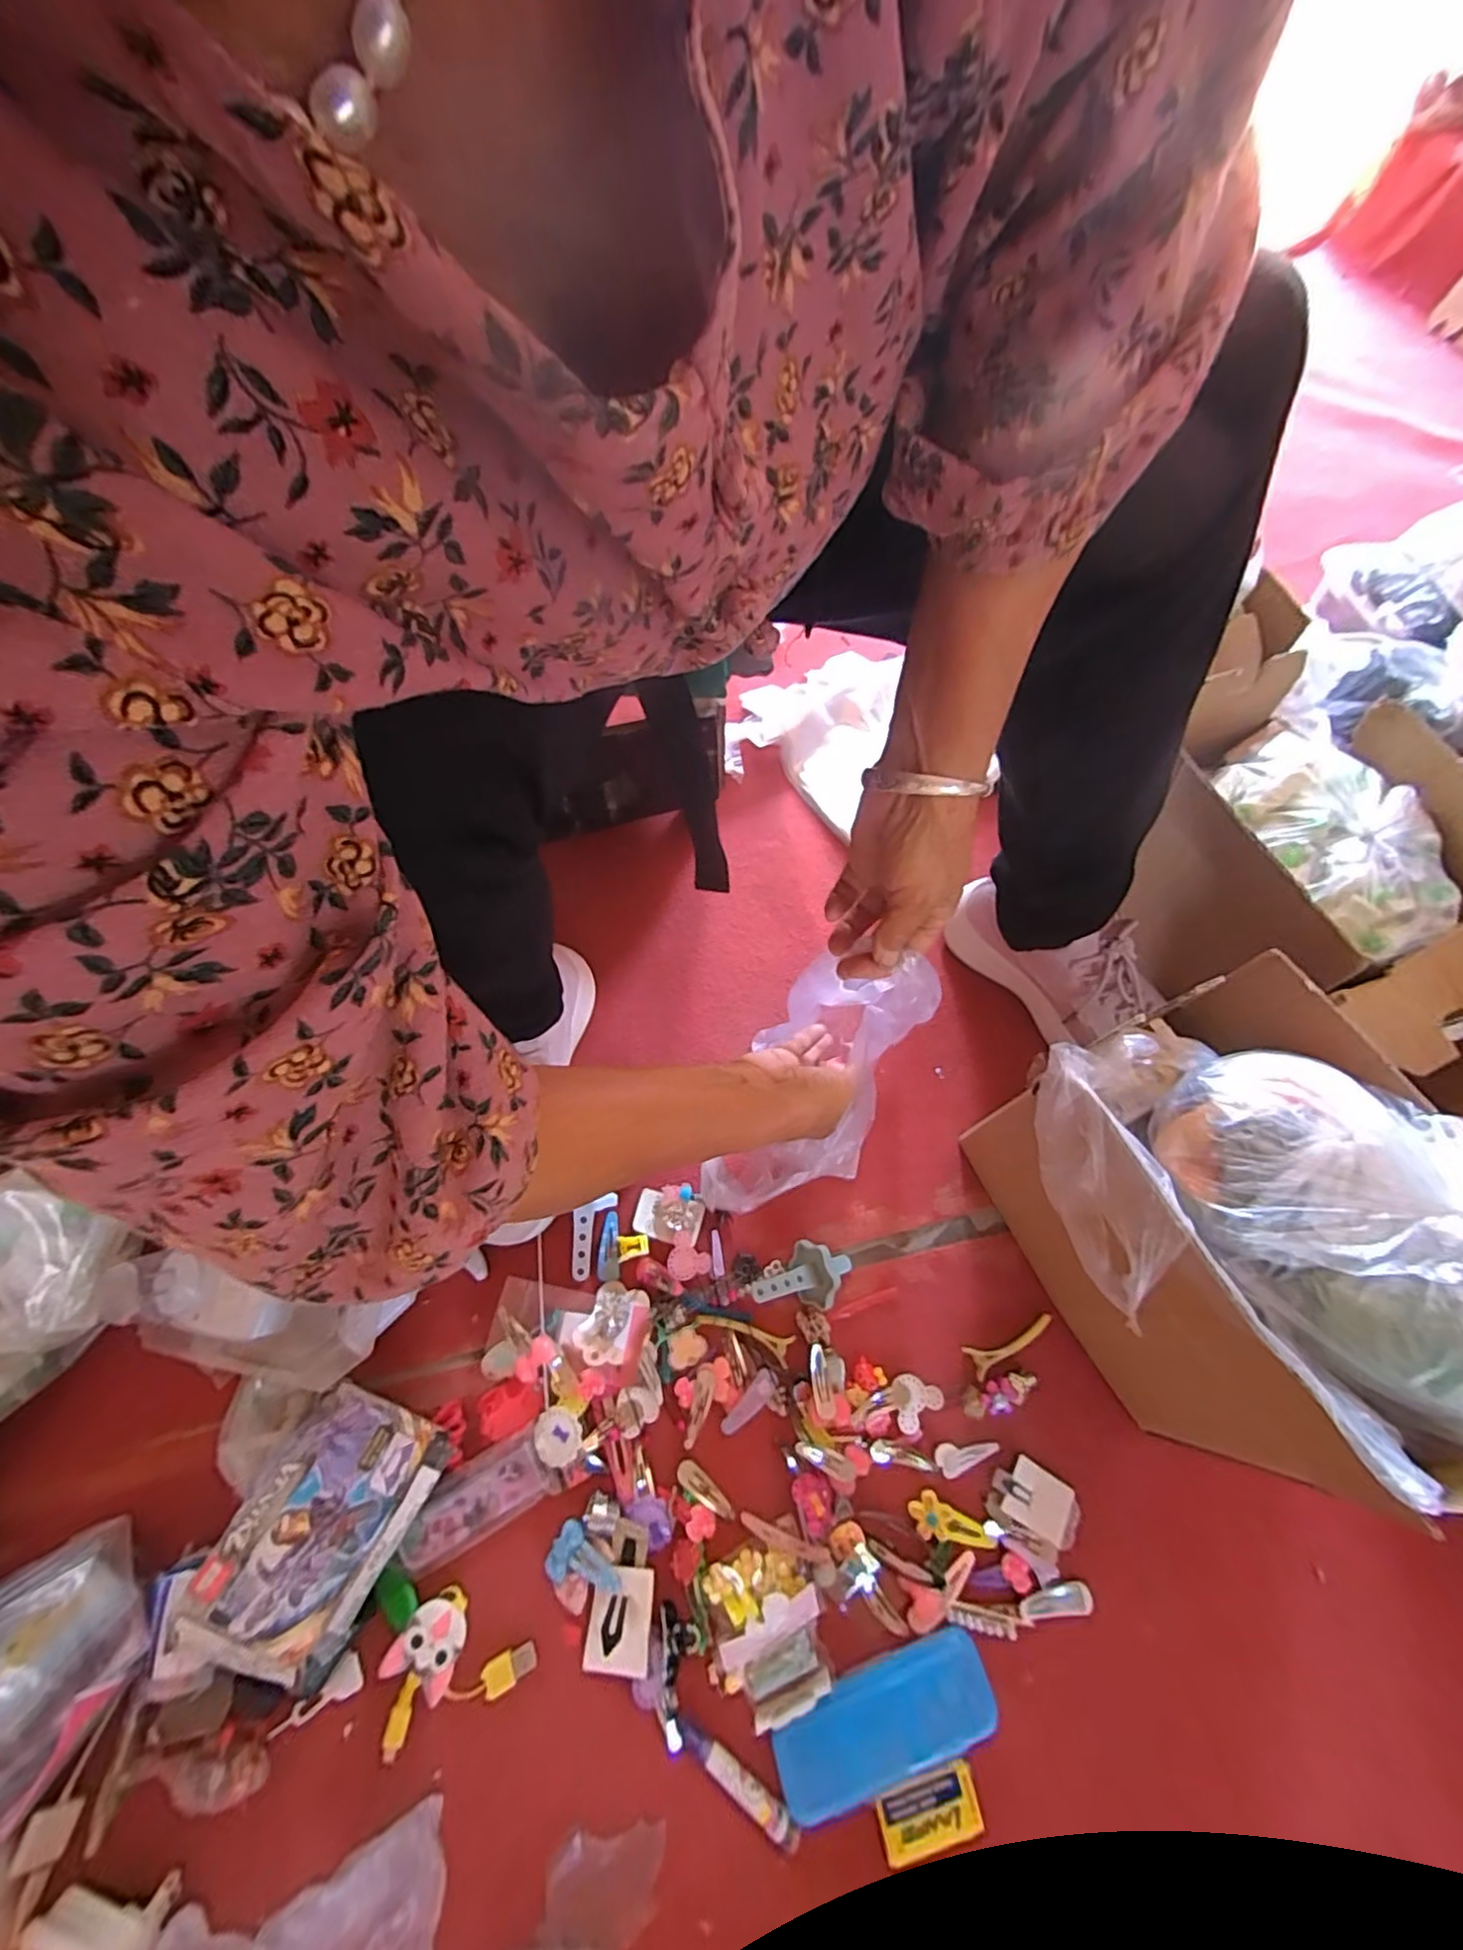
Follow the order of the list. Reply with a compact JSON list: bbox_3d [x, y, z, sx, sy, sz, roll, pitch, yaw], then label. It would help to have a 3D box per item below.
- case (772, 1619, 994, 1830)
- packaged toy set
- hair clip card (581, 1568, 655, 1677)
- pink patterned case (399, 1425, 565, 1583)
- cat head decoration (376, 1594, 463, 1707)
[{"bbox_3d":[0.093,0.452,0.382,0.133,0.012,0.048,-15,64,-10],"label":"case"},{"bbox_3d":[-0.247,0.333,0.381,0.092,0.018,0.125,17,39,8],"label":"packaged toy set"},{"bbox_3d":[-0.072,0.406,0.398,0.040,0.007,0.054,3,62,-1],"label":"hair clip card"},{"bbox_3d":[-0.170,0.348,0.418,0.098,0.015,0.045,-24,66,-14],"label":"pink patterned case"},{"bbox_3d":[-0.183,0.408,0.385,0.040,0.008,0.040,37,56,-4],"label":"cat head decoration"}]

